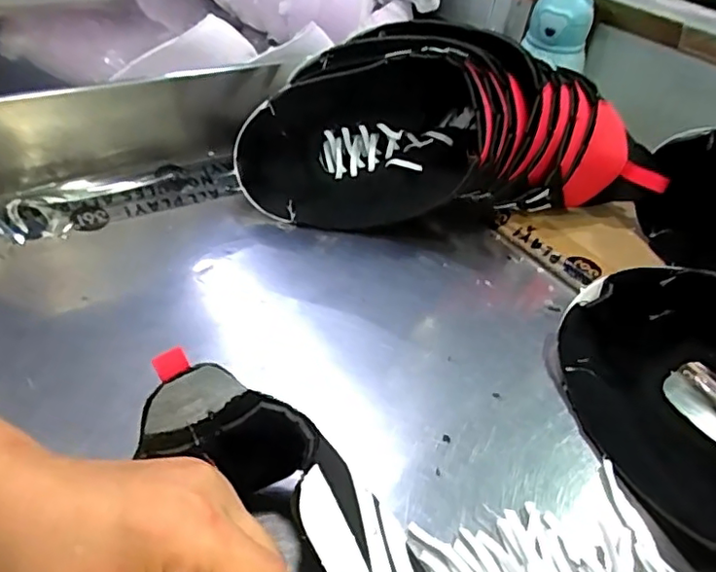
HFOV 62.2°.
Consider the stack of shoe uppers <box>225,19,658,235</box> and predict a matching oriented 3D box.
[{"bbox_3d":[0.088,-0.157,0.601,0.411,0.159,0.151,2,39,-6],"label":"stack of shoe uppers"}]

